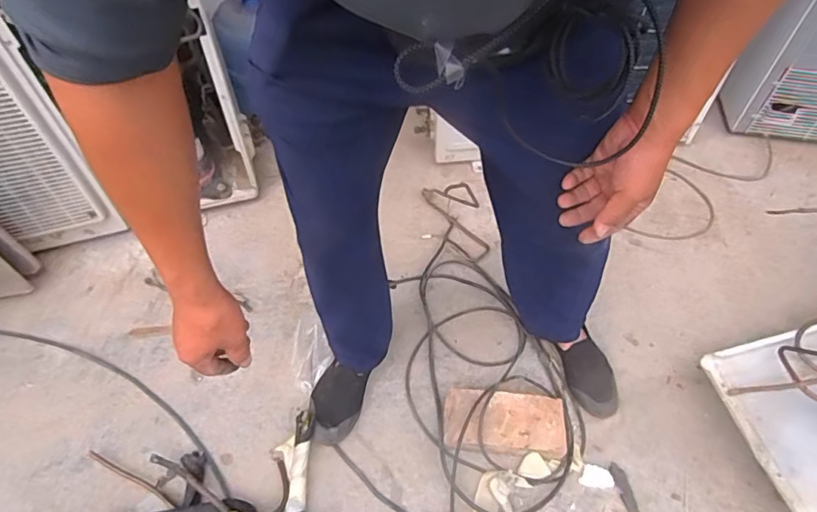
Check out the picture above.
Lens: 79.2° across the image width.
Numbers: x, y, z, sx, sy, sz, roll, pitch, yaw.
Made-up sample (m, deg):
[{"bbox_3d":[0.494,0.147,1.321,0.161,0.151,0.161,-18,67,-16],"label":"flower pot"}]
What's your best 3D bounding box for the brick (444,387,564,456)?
[{"bbox_3d":[0.193,0.338,1.004,0.239,0.060,0.121,4,53,3],"label":"brick"}]

